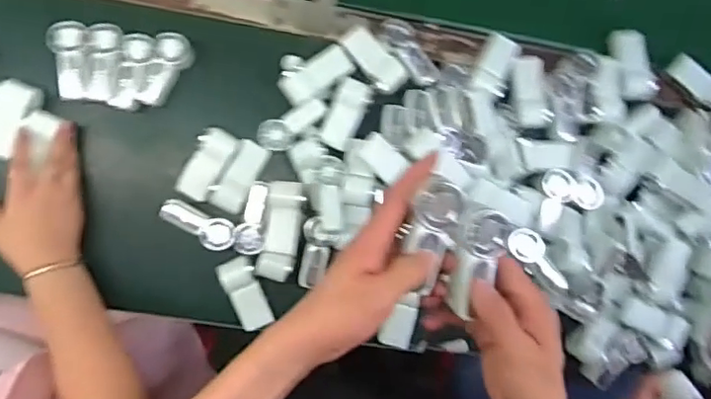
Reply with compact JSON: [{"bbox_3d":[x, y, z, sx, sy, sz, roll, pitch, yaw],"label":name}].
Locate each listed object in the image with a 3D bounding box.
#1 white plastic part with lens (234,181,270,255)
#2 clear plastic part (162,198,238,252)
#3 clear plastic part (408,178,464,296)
[{"bbox_3d":[-0.128,0.023,0.756,0.037,0.009,0.092,13,90,-8],"label":"white plastic part with lens"},{"bbox_3d":[-0.196,0.030,0.744,0.097,0.012,0.039,29,87,-8],"label":"clear plastic part"},{"bbox_3d":[0.060,0.031,0.468,0.035,0.020,0.091,8,103,-8],"label":"clear plastic part"}]

